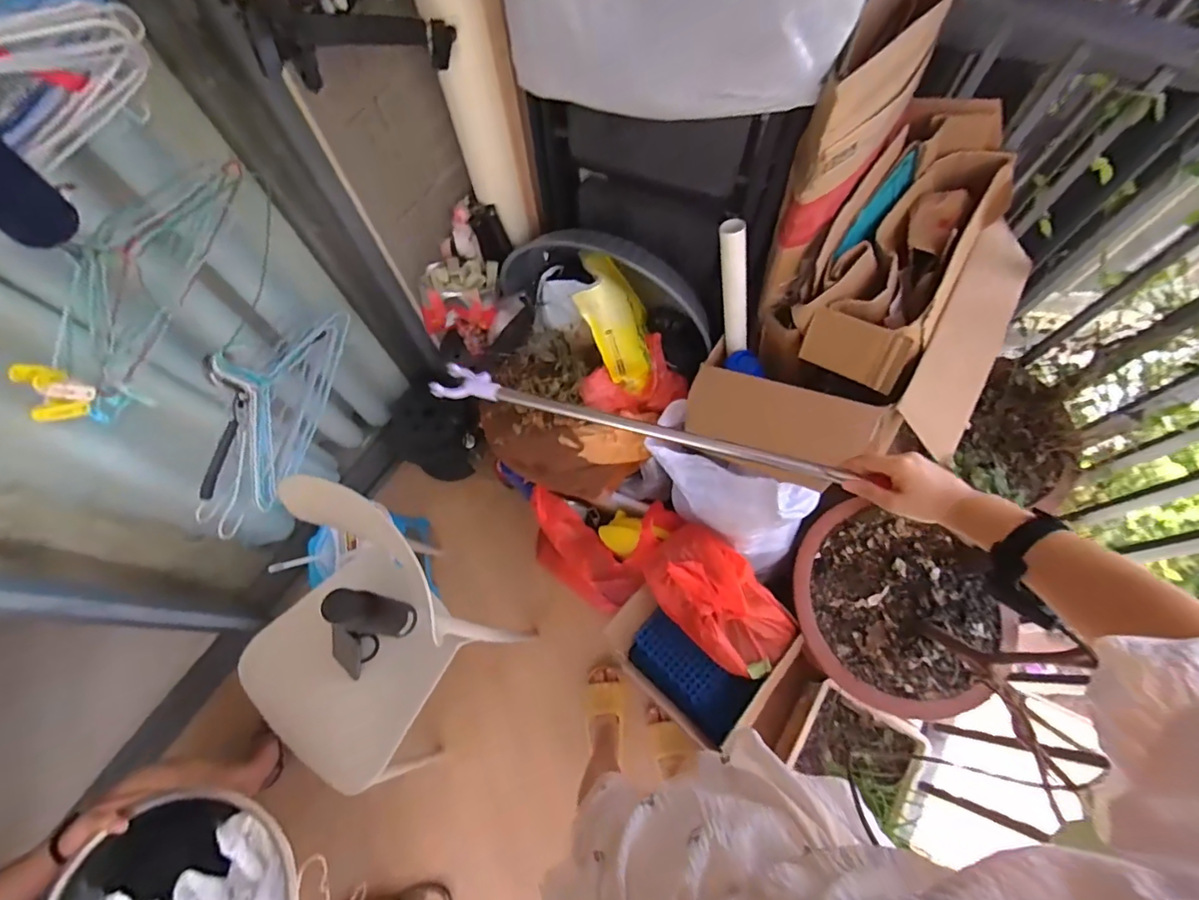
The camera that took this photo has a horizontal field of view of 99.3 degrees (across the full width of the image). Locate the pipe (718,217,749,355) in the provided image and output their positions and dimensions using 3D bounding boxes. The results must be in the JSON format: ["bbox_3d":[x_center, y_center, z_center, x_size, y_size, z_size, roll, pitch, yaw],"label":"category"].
[{"bbox_3d":[0.236,-0.278,0.893,0.031,0.260,0.038,-35,50,-13],"label":"pipe"}]

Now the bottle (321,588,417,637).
[{"bbox_3d":[-0.396,0.289,0.894,0.075,0.213,0.062,9,68,4],"label":"bottle"}]

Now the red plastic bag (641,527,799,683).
[{"bbox_3d":[0.242,0.298,1.027,0.315,0.117,0.178,42,74,16],"label":"red plastic bag"}]

